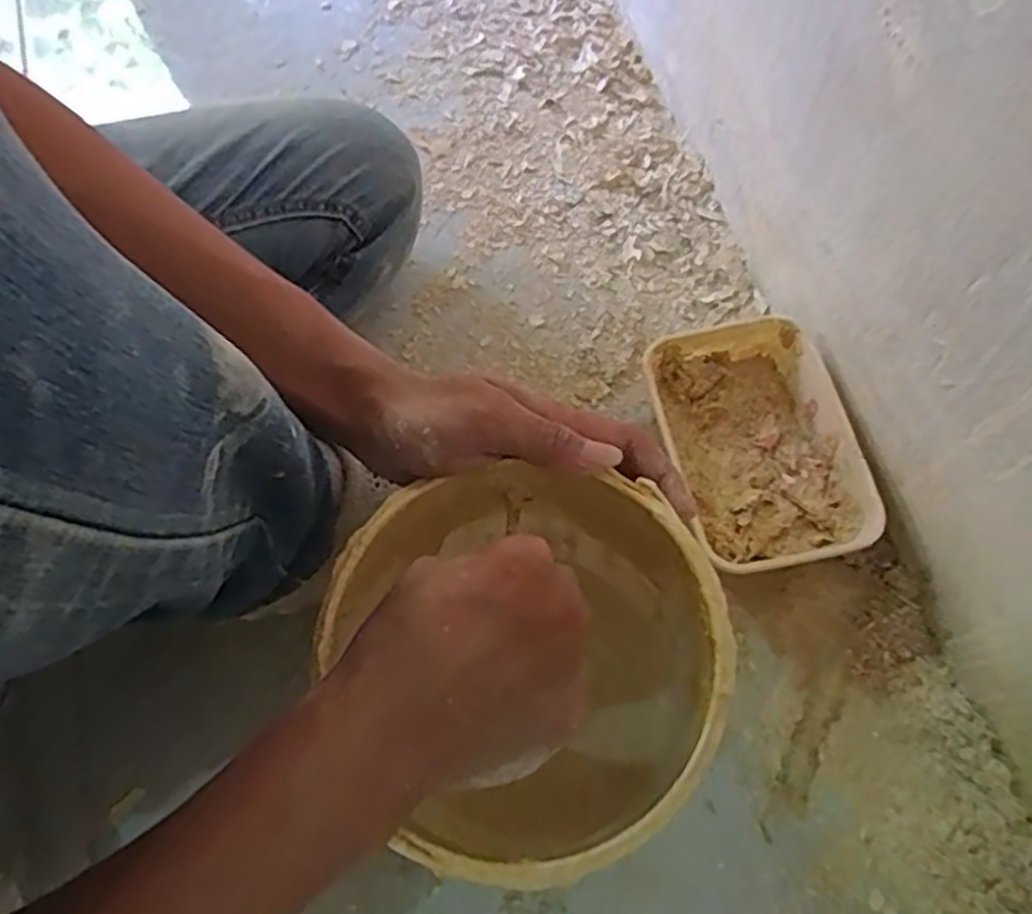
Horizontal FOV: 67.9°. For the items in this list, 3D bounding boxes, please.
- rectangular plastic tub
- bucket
[{"bbox_3d":[0.160,-0.004,0.525,0.118,0.055,0.171,-14,67,-3],"label":"rectangular plastic tub"},{"bbox_3d":[0.015,0.114,0.411,0.170,0.176,0.174,-1,66,3],"label":"bucket"}]

